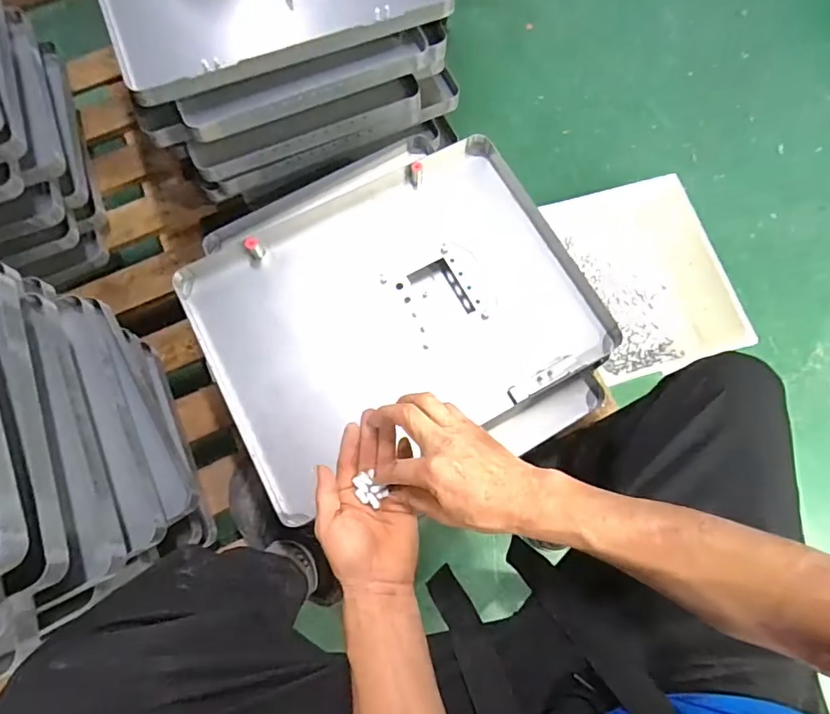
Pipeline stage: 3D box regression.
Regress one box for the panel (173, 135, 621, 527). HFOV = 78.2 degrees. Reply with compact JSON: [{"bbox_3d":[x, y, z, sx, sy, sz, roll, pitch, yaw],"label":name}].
[{"bbox_3d":[-0.030,-0.061,0.669,0.468,0.057,0.428,-27,77,-7],"label":"panel"}]

